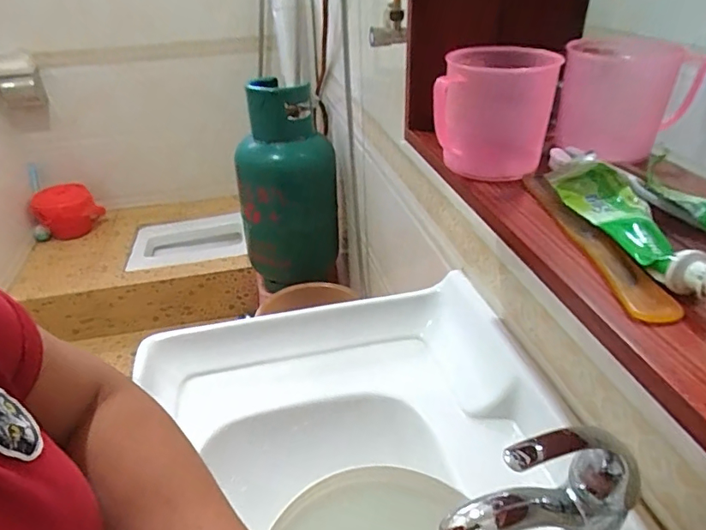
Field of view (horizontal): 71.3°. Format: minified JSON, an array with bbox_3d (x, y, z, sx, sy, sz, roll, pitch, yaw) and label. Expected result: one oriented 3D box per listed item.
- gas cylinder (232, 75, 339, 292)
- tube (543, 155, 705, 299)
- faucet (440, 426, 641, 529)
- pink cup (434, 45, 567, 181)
[{"bbox_3d":[-0.203,-0.236,1.522,0.298,0.592,0.263,-4,33,-3],"label":"gas cylinder"},{"bbox_3d":[0.188,-0.032,0.324,0.044,0.031,0.154,-5,33,-5],"label":"tube"},{"bbox_3d":[0.138,0.202,0.363,0.148,0.216,0.057,-15,35,-19],"label":"faucet"},{"bbox_3d":[0.124,-0.133,0.426,0.087,0.097,0.100,10,34,18],"label":"pink cup"}]

